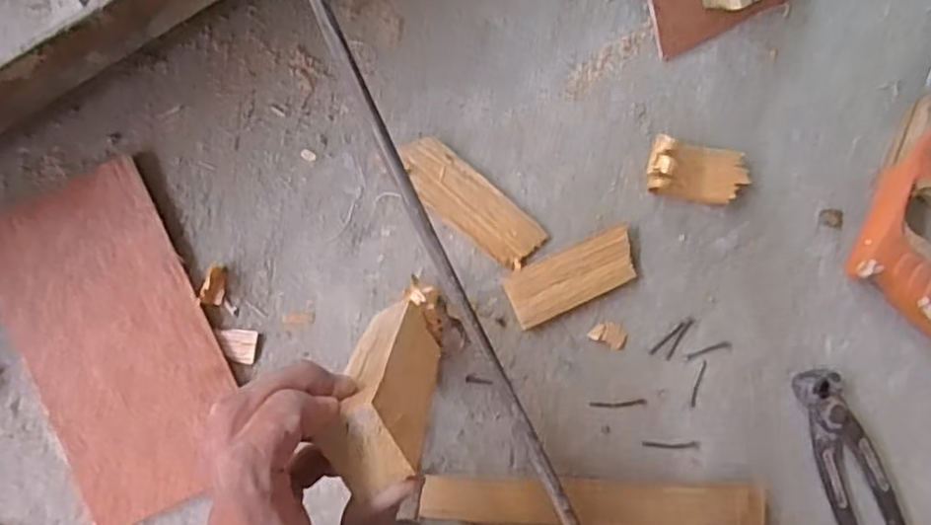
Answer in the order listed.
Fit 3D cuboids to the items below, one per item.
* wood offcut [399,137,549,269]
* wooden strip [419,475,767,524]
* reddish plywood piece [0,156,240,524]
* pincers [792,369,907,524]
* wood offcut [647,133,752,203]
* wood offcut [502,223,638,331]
[{"bbox_3d":[0.002,-0.036,0.430,0.098,0.009,0.034,40,84,-2],"label":"wood offcut"},{"bbox_3d":[0.076,0.145,0.419,0.203,0.019,0.029,4,86,-5],"label":"wooden strip"},{"bbox_3d":[-0.199,0.047,0.402,0.100,0.008,0.193,-24,89,-7],"label":"reddish plywood piece"},{"bbox_3d":[0.256,0.160,0.439,0.044,0.017,0.196,-21,88,-7],"label":"pincers"},{"bbox_3d":[0.144,-0.058,0.436,0.064,0.027,0.035,9,85,-5],"label":"wood offcut"},{"bbox_3d":[0.067,0.009,0.434,0.082,0.008,0.034,-25,89,-7],"label":"wood offcut"}]

